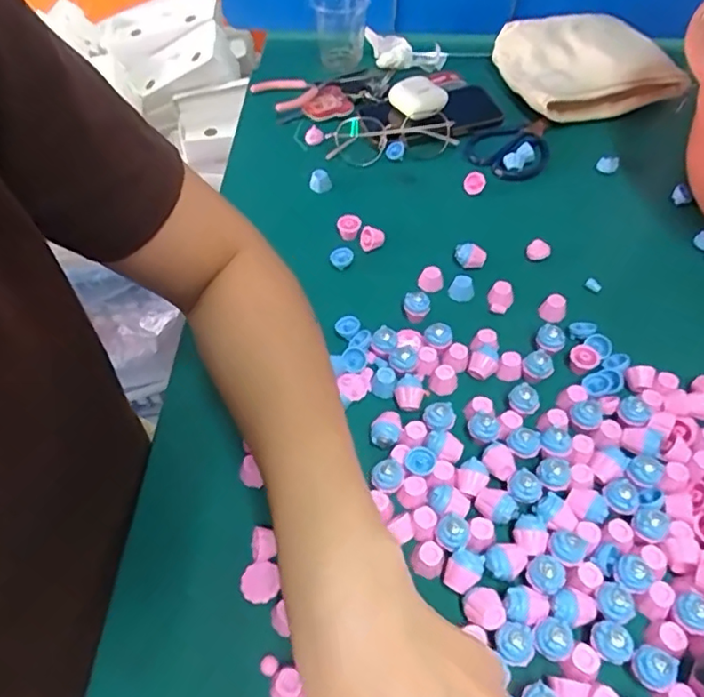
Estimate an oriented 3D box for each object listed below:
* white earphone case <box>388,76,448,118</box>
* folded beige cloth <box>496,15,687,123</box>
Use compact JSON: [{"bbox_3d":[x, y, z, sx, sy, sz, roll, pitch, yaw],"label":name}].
[{"bbox_3d":[0.072,-0.263,0.611,0.045,0.024,0.056,-27,57,-19],"label":"white earphone case"},{"bbox_3d":[0.253,-0.314,0.648,0.161,0.068,0.145,-15,53,-11],"label":"folded beige cloth"}]

